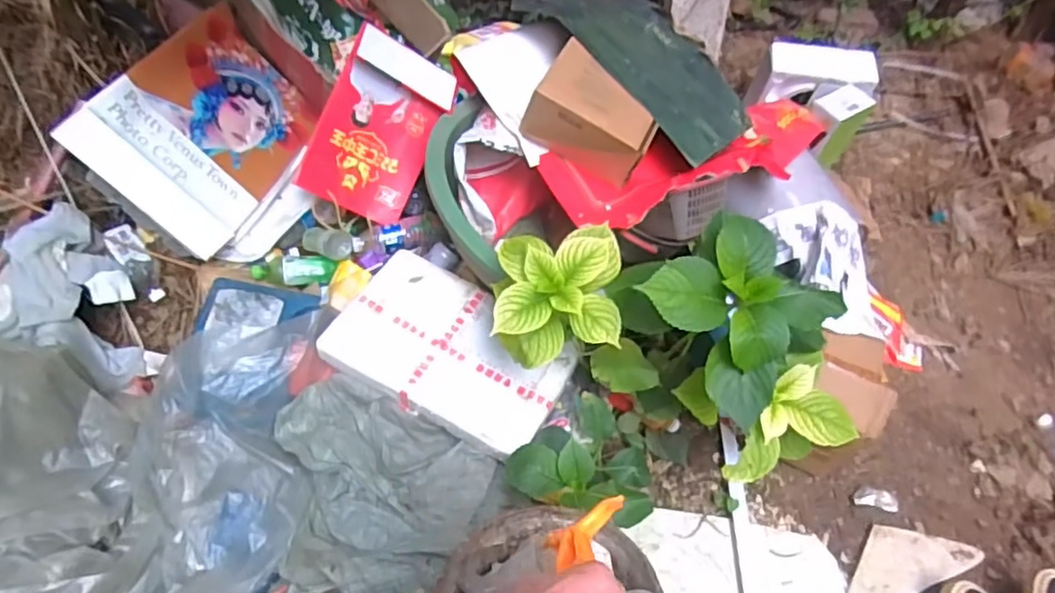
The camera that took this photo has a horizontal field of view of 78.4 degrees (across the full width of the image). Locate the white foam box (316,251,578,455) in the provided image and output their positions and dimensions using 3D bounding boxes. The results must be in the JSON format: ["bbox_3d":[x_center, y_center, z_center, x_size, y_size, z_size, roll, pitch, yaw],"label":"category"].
[{"bbox_3d":[-0.147,0.103,1.265,0.442,0.056,0.277,26,58,12],"label":"white foam box"}]

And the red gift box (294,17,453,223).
[{"bbox_3d":[-0.310,-0.353,1.374,0.231,0.049,0.354,24,90,-30],"label":"red gift box"}]

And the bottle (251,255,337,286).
[{"bbox_3d":[-0.496,-0.054,1.380,0.181,0.064,0.073,-1,56,-6],"label":"bottle"}]

